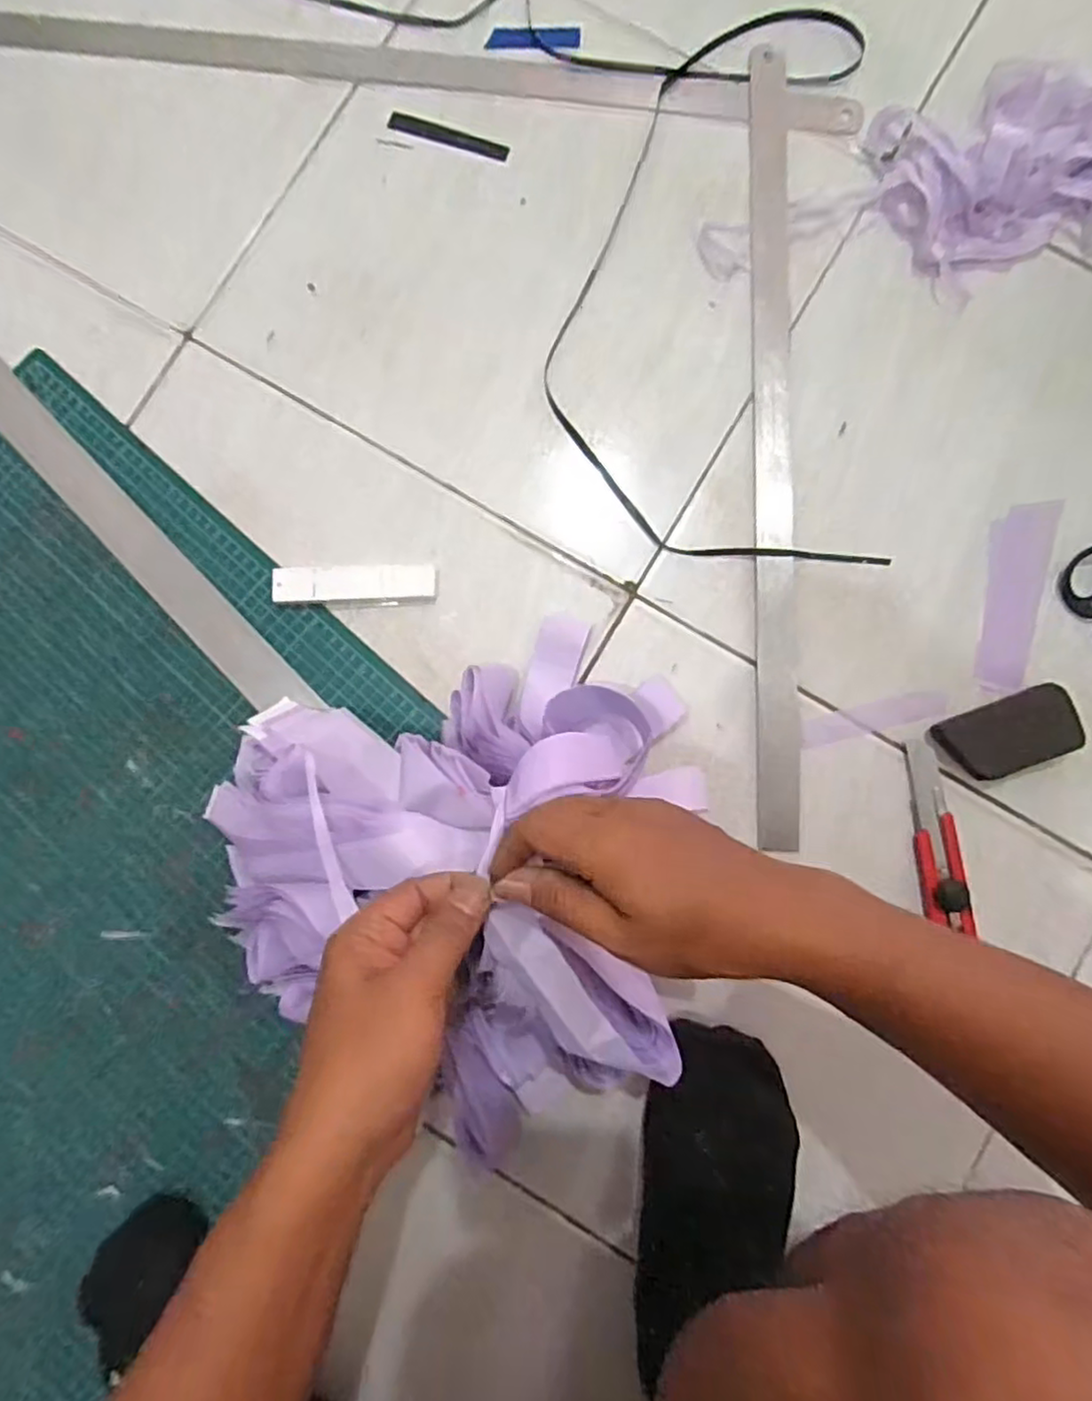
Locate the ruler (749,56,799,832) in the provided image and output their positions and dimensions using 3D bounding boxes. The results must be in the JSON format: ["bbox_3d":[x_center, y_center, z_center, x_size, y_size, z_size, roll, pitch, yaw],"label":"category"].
[{"bbox_3d":[0.172,-0.199,0.509,0.029,0.004,0.609,1,85,1],"label":"ruler"}]

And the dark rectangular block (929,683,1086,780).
[{"bbox_3d":[0.325,0.024,0.475,0.087,0.022,0.049,-23,85,-1],"label":"dark rectangular block"}]

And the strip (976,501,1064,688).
[{"bbox_3d":[0.344,-0.080,0.496,0.046,0.006,0.140,13,86,2],"label":"strip"}]

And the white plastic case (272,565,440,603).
[{"bbox_3d":[-0.140,-0.087,0.502,0.118,0.013,0.027,-3,85,1],"label":"white plastic case"}]

